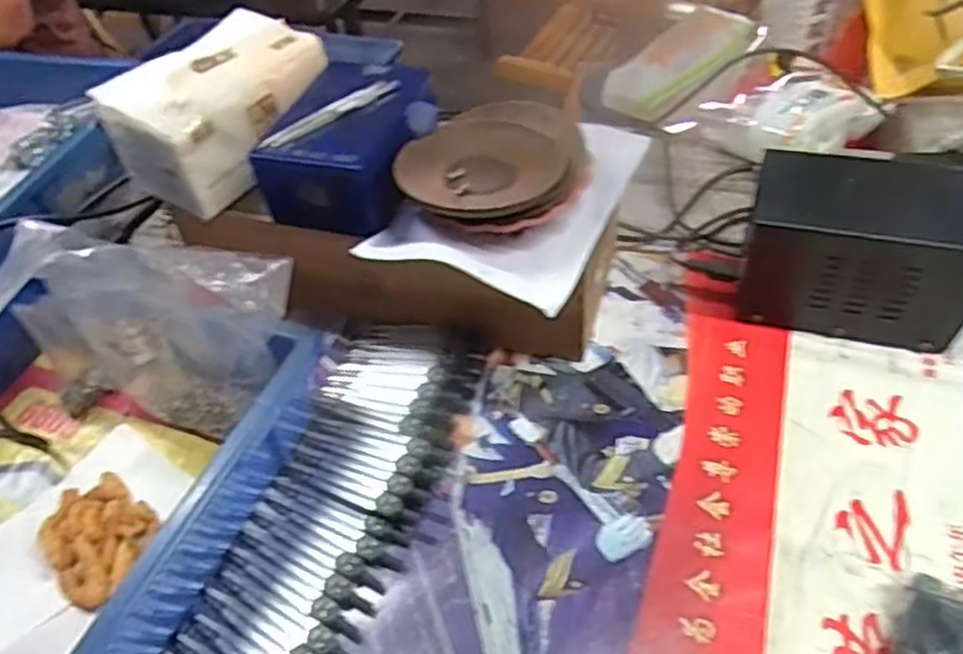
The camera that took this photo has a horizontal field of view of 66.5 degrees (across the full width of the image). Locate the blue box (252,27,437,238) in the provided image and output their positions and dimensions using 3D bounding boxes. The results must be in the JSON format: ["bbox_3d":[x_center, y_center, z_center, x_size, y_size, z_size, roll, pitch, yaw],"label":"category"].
[{"bbox_3d":[-0.096,-0.144,0.554,0.098,0.064,0.150,7,50,12],"label":"blue box"}]

